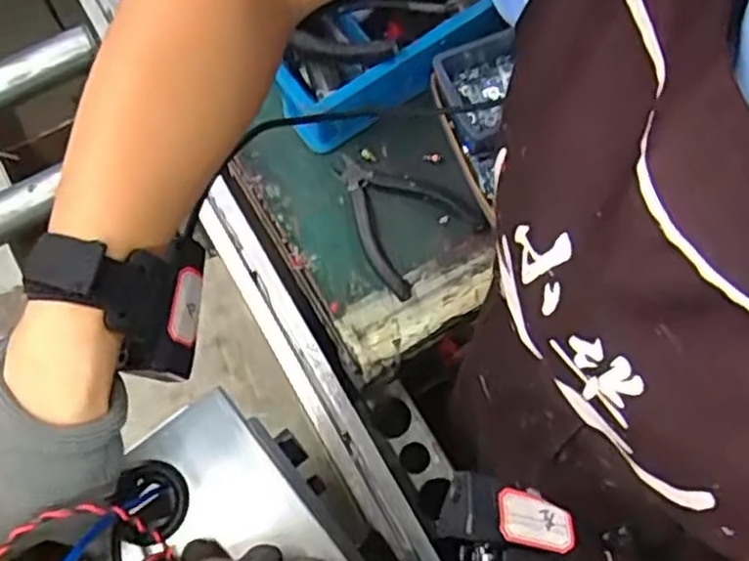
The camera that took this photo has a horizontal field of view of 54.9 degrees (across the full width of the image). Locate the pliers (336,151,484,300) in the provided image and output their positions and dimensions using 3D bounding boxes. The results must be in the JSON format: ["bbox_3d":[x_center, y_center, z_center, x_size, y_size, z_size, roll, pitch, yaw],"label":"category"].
[{"bbox_3d":[0.019,-0.070,0.688,0.117,0.022,0.142,-40,77,-11],"label":"pliers"}]

